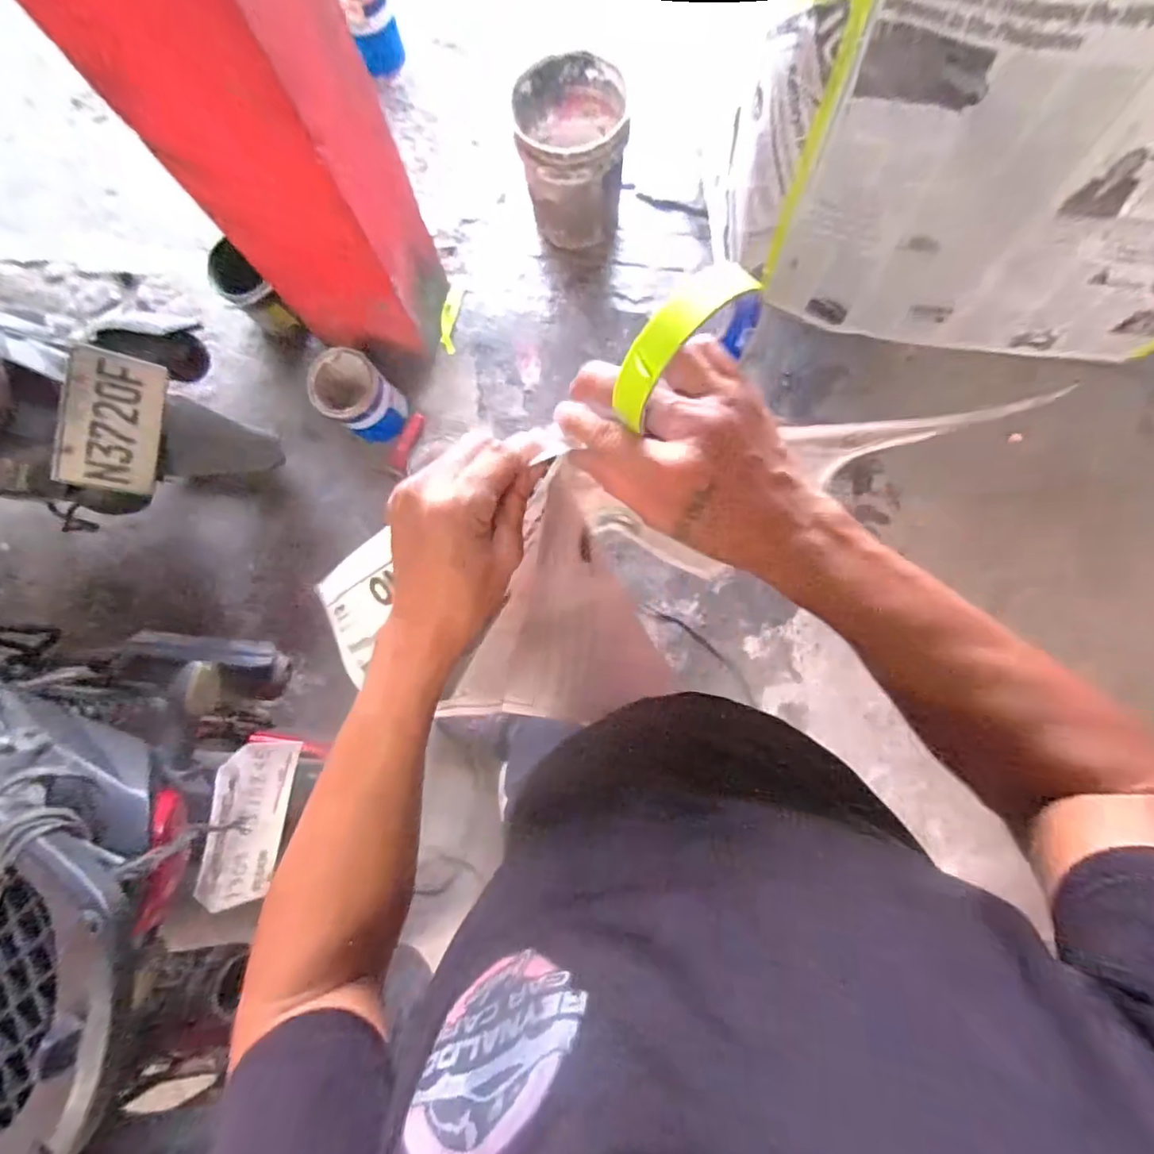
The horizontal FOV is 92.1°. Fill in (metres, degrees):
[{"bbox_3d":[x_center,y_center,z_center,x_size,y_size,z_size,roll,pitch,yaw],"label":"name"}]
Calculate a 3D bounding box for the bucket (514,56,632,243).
[{"bbox_3d":[-0.019,-1.072,1.435,0.263,0.293,0.290,-3,82,1],"label":"bucket"}]

